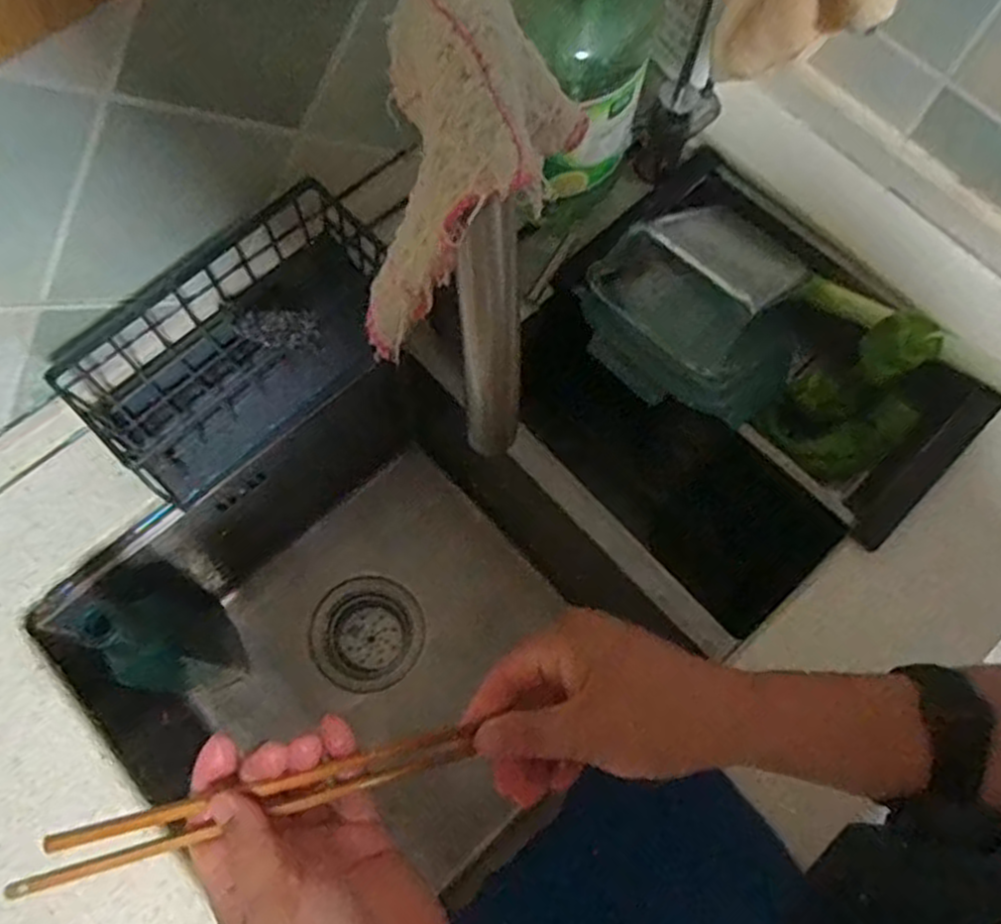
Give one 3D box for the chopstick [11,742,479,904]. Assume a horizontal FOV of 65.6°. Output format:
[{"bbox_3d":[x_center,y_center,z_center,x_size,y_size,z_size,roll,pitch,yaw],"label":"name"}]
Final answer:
[{"bbox_3d":[-0.120,0.174,0.383,0.217,0.012,0.008,-13,71,-14],"label":"chopstick"}]

